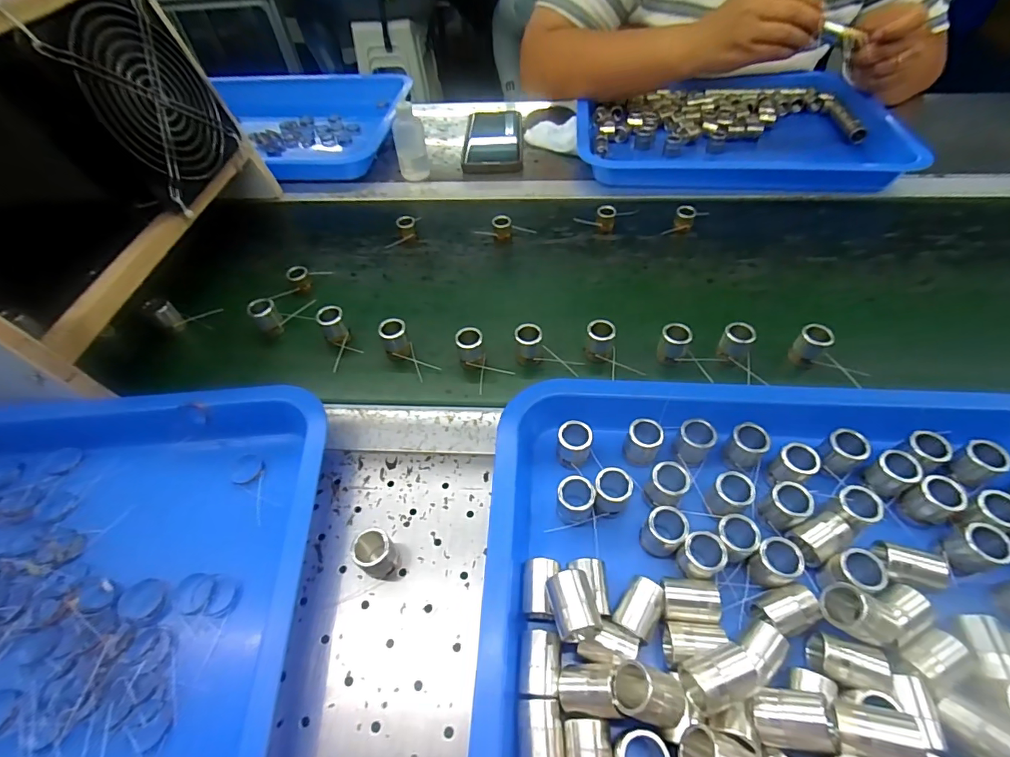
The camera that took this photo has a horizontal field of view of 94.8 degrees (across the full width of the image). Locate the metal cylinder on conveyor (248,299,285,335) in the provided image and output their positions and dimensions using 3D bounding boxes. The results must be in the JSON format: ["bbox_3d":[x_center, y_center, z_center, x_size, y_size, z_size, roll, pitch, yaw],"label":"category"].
[{"bbox_3d":[-0.216,-0.053,0.427,0.021,0.037,0.020,-34,59,-20],"label":"metal cylinder on conveyor"}]

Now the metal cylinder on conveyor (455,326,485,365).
[{"bbox_3d":[-0.028,-0.025,0.394,0.022,0.033,0.019,-4,53,0],"label":"metal cylinder on conveyor"}]

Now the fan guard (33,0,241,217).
[{"bbox_3d":[-0.316,-0.254,0.424,0.005,0.135,0.140,-7,54,17],"label":"fan guard"}]

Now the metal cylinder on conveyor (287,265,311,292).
[{"bbox_3d":[-0.204,-0.098,0.466,0.018,0.023,0.018,-25,56,-15],"label":"metal cylinder on conveyor"}]

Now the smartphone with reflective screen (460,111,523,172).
[{"bbox_3d":[-0.015,-0.326,0.628,0.077,0.016,0.148,0,54,2],"label":"smartphone with reflective screen"}]

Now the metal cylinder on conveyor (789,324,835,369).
[{"bbox_3d":[0.251,-0.026,0.382,0.018,0.032,0.022,-38,61,-23],"label":"metal cylinder on conveyor"}]

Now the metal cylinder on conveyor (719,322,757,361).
[{"bbox_3d":[0.192,-0.028,0.387,0.023,0.032,0.020,30,60,22],"label":"metal cylinder on conveyor"}]

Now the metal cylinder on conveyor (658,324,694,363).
[{"bbox_3d":[0.142,-0.028,0.390,0.022,0.033,0.019,25,58,19],"label":"metal cylinder on conveyor"}]

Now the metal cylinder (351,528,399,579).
[{"bbox_3d":[-0.079,0.109,0.286,0.021,0.035,0.021,-1,54,2],"label":"metal cylinder"}]

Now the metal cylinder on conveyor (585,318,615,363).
[{"bbox_3d":[0.081,-0.031,0.395,0.023,0.035,0.018,4,54,5],"label":"metal cylinder on conveyor"}]

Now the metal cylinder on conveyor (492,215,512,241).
[{"bbox_3d":[-0.003,-0.164,0.508,0.020,0.023,0.017,-5,54,-1],"label":"metal cylinder on conveyor"}]

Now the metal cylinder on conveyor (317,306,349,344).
[{"bbox_3d":[-0.152,-0.046,0.414,0.021,0.029,0.026,-25,56,-15],"label":"metal cylinder on conveyor"}]

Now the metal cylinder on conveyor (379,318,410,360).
[{"bbox_3d":[-0.095,-0.034,0.404,0.021,0.028,0.025,-17,55,-9],"label":"metal cylinder on conveyor"}]

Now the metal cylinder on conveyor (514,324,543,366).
[{"bbox_3d":[0.020,-0.026,0.395,0.022,0.035,0.022,-4,53,-1],"label":"metal cylinder on conveyor"}]

